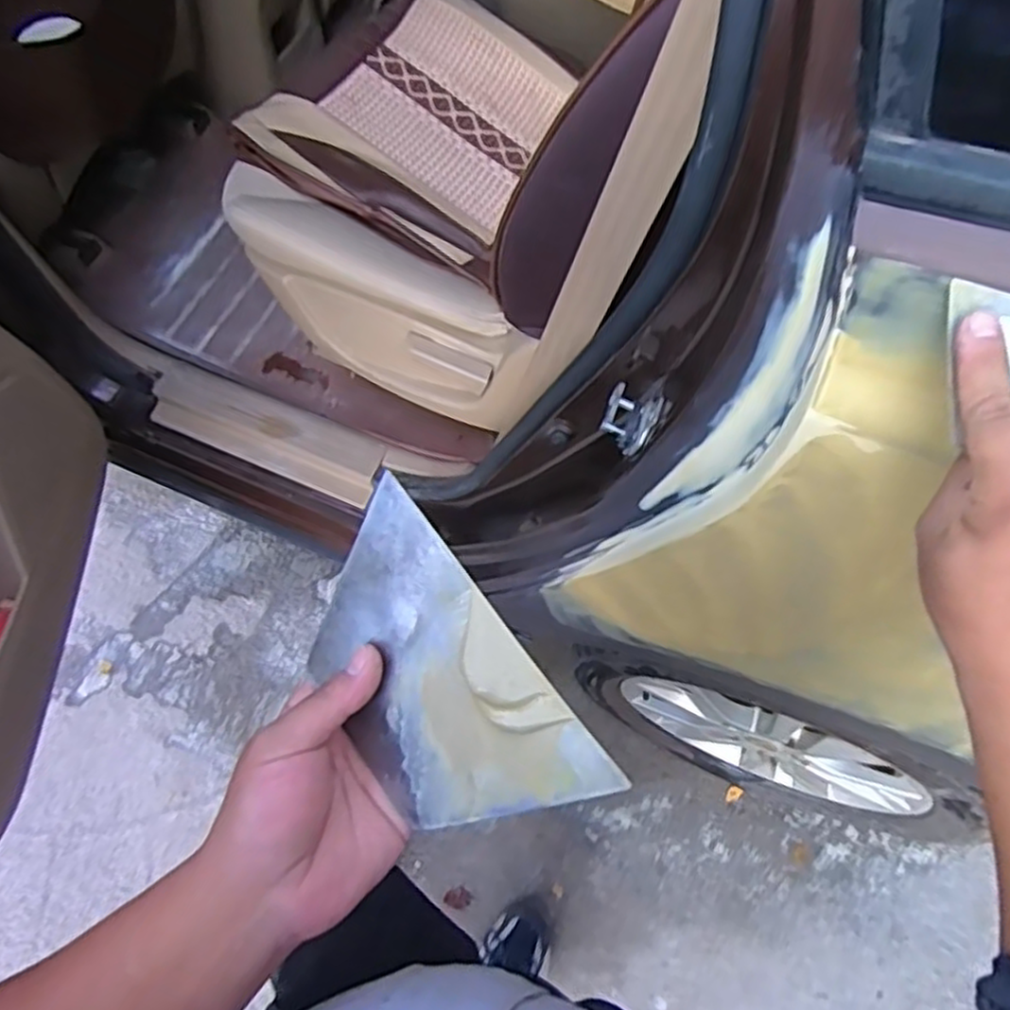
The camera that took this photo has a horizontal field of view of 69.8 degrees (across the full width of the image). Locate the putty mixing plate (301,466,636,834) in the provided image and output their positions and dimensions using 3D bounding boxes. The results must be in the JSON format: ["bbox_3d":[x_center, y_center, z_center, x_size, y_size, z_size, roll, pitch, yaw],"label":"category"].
[{"bbox_3d":[-0.039,0.088,0.351,0.104,0.010,0.167,-45,75,19],"label":"putty mixing plate"}]

